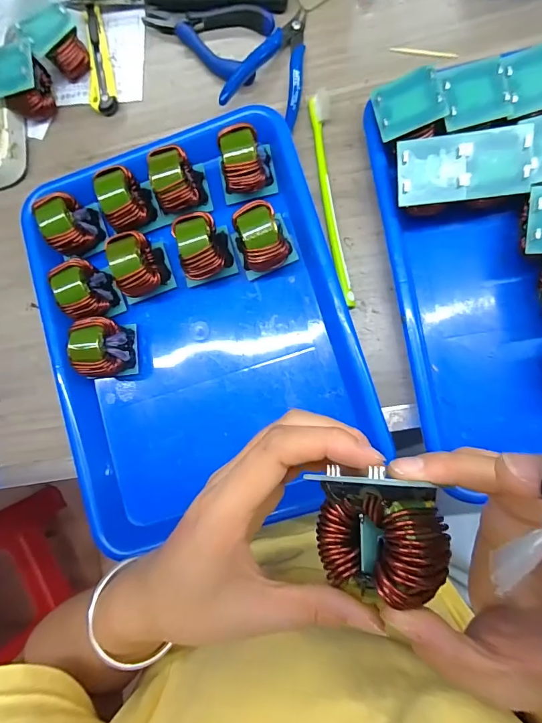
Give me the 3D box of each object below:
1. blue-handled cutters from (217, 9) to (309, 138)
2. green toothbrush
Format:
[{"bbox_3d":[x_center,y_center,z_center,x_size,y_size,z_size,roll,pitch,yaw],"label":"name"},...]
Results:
[{"bbox_3d":[-0.001,-0.263,0.337,0.063,0.026,0.114,10,87,9],"label":"blue-handled cutters"},{"bbox_3d":[0.052,-0.138,0.330,0.016,0.013,0.185,-7,85,7],"label":"green toothbrush"}]

